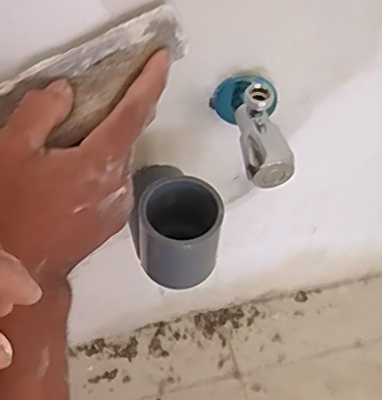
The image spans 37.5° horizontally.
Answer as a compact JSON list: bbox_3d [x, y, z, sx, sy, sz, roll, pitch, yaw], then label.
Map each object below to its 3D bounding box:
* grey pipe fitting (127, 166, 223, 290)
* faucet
[{"bbox_3d":[-0.010,0.023,0.398,0.058,0.075,0.058,1,54,-2],"label":"grey pipe fitting"},{"bbox_3d":[0.046,-0.053,0.398,0.045,0.043,0.082,-6,55,-7],"label":"faucet"}]

